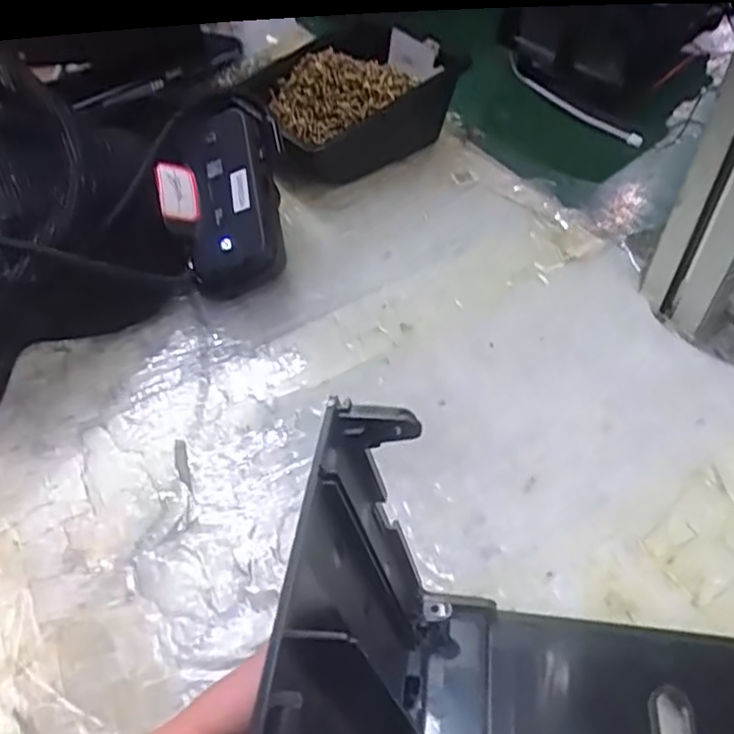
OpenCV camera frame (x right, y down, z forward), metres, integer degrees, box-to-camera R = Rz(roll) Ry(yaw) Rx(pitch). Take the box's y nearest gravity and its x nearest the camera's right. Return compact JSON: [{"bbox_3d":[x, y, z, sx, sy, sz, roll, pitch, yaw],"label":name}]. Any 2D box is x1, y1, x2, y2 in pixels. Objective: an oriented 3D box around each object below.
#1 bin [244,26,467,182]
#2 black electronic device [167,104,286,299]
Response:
[{"bbox_3d":[-0.015,-0.173,0.470,0.144,0.069,0.104,-27,53,-23],"label":"bin"},{"bbox_3d":[-0.079,-0.094,0.388,0.055,0.028,0.104,-7,88,-6],"label":"black electronic device"}]

